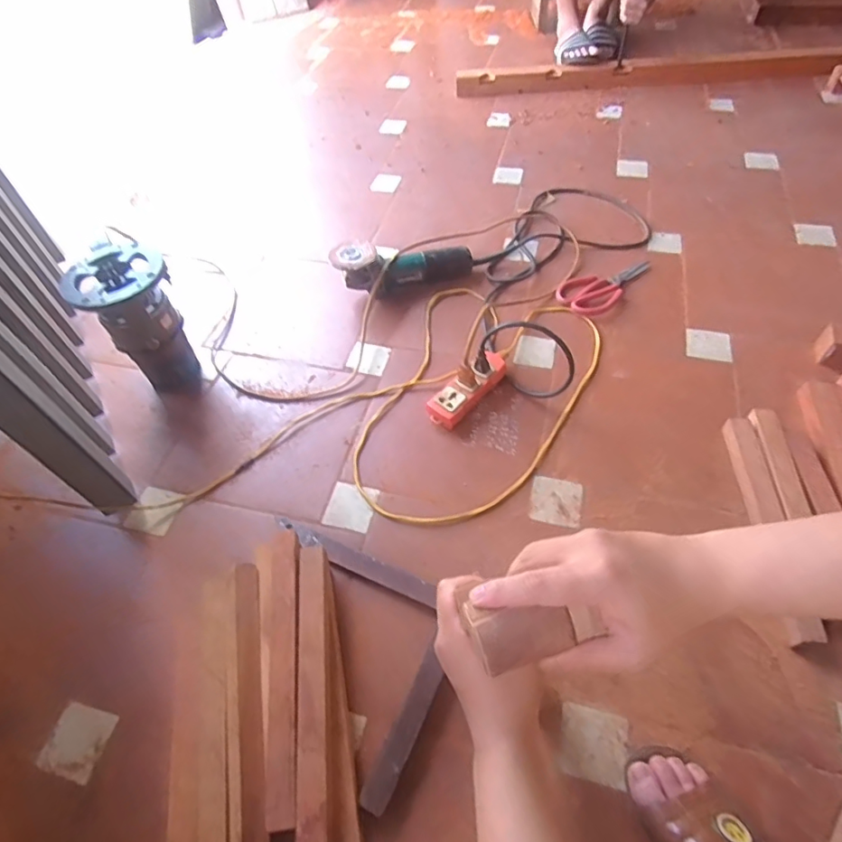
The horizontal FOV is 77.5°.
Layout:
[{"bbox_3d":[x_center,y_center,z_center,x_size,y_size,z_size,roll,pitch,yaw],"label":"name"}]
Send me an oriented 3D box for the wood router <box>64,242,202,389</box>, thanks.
[{"bbox_3d":[-0.485,-0.163,0.920,0.168,0.238,0.138,36,64,26],"label":"wood router"}]

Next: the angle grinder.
[{"bbox_3d":[-0.032,-0.306,1.080,0.287,0.107,0.087,-7,52,-2],"label":"angle grinder"}]

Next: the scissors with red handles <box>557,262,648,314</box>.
[{"bbox_3d":[0.378,-0.282,1.066,0.226,0.016,0.111,-33,57,-21],"label":"scissors with red handles"}]

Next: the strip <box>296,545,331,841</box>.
[{"bbox_3d":[-0.125,0.305,0.616,0.037,0.011,0.328,3,52,-16],"label":"strip"}]

